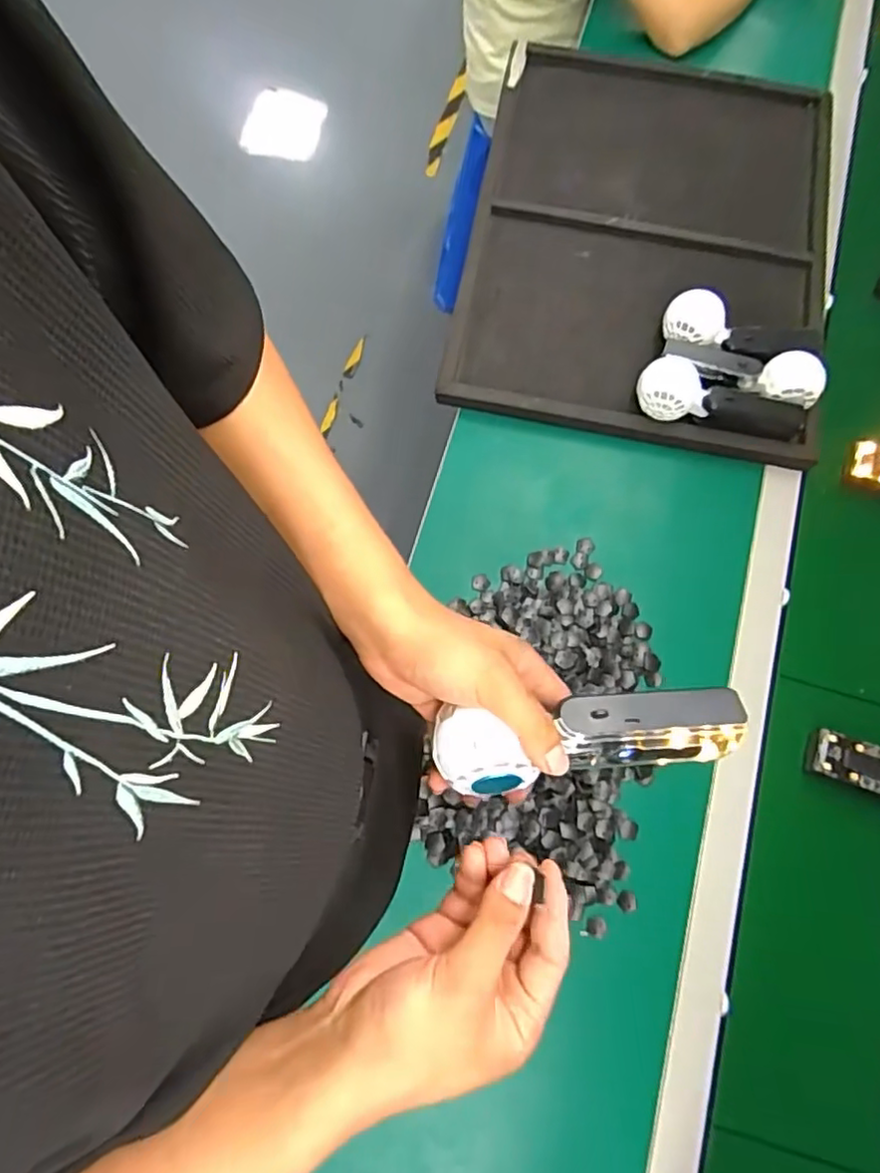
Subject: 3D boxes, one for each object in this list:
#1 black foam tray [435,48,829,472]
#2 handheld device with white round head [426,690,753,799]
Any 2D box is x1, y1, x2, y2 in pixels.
[{"bbox_3d":[0.253,-0.424,0.774,0.414,0.065,0.529,11,74,2],"label":"black foam tray"},{"bbox_3d":[0.084,0.086,0.359,0.172,0.040,0.045,-5,74,-7],"label":"handheld device with white round head"}]

